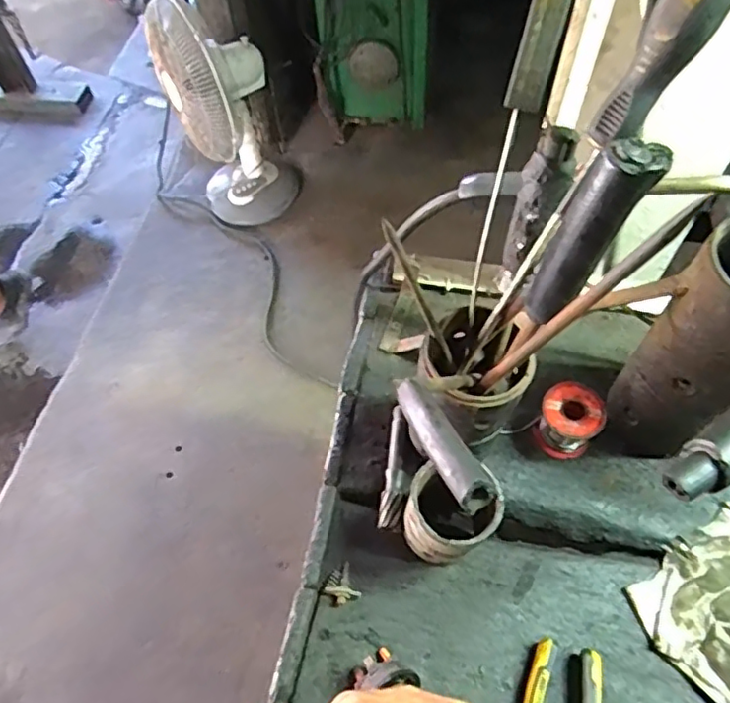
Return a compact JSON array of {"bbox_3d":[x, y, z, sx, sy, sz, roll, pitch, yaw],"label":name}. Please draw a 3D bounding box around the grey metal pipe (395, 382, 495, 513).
[{"bbox_3d":[0.034,0.041,0.300,0.018,0.015,0.085,-21,40,-10],"label":"grey metal pipe"}]

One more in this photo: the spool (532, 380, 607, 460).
[{"bbox_3d":[0.187,0.064,0.559,0.052,0.054,0.050,-1,58,2],"label":"spool"}]

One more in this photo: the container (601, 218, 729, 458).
[{"bbox_3d":[0.270,0.003,0.484,0.096,0.217,0.083,-35,63,-17],"label":"container"}]

